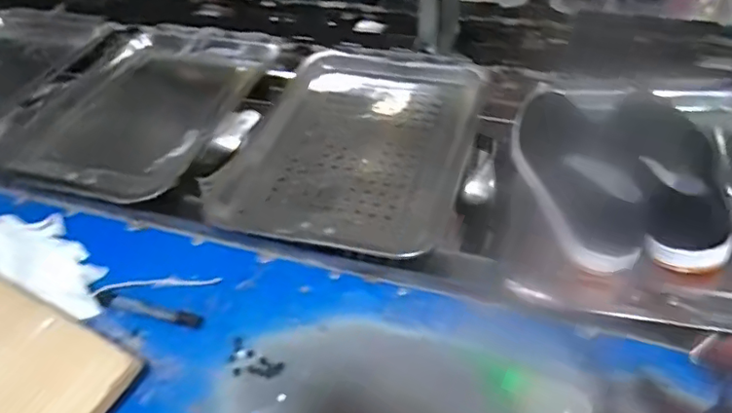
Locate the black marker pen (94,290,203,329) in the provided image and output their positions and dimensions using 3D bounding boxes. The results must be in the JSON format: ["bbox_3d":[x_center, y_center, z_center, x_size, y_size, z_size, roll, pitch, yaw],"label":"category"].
[{"bbox_3d":[-0.225,0.105,0.562,0.121,0.009,0.013,10,47,13],"label":"black marker pen"}]

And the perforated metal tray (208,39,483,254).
[{"bbox_3d":[-0.006,-0.093,0.680,0.267,0.030,0.361,15,48,17],"label":"perforated metal tray"}]

